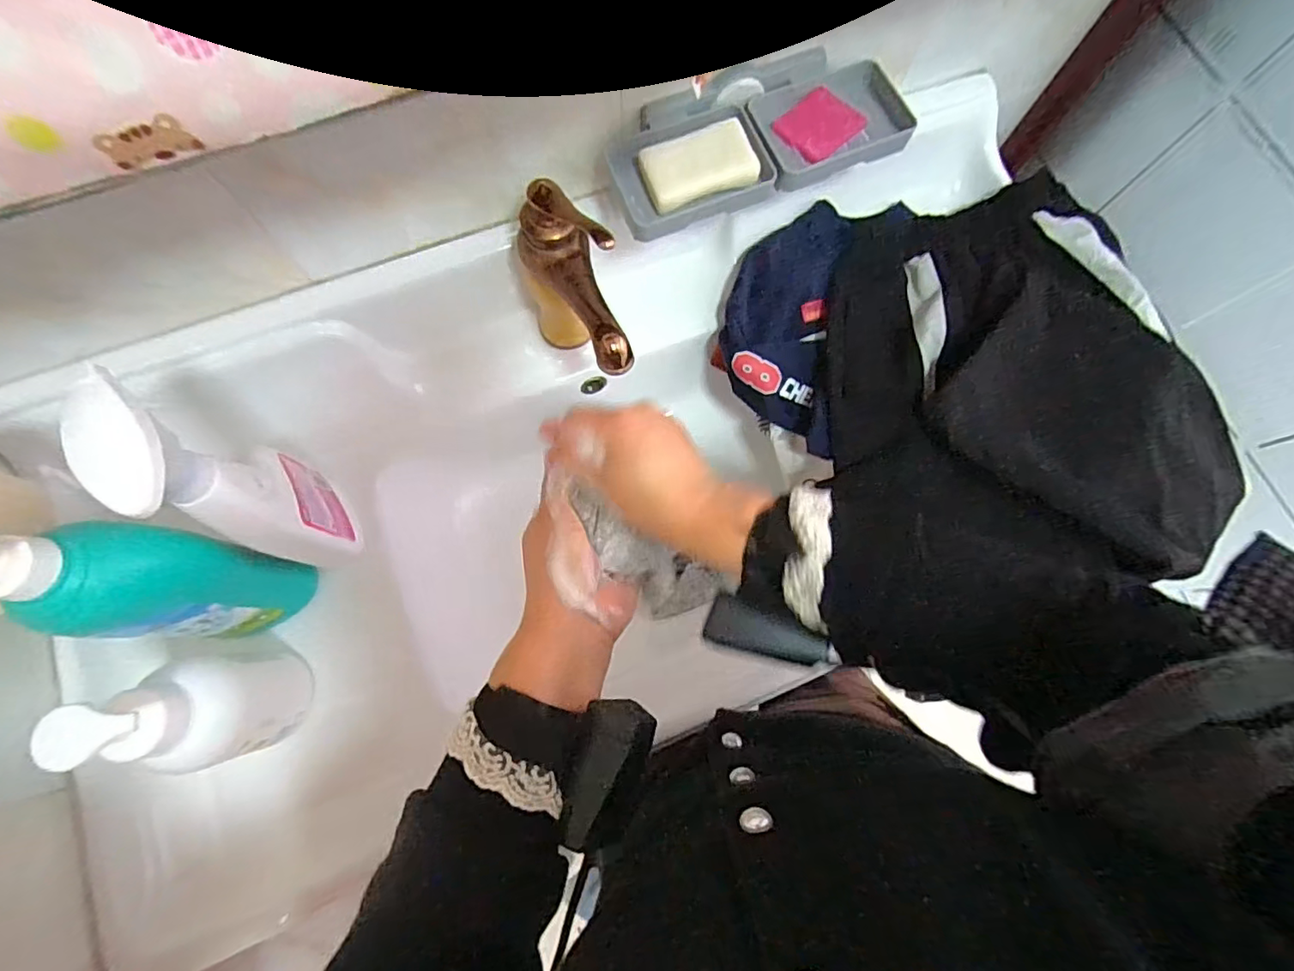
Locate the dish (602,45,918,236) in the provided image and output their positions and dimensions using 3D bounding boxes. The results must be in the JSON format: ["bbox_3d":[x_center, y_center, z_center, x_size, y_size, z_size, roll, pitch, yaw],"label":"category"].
[{"bbox_3d":[0.097,-0.300,0.482,0.261,0.030,0.108,-26,78,-7],"label":"dish"}]

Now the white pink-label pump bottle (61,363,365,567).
[{"bbox_3d":[-0.291,0.005,0.410,0.044,0.249,0.092,-37,79,-9],"label":"white pink-label pump bottle"}]

